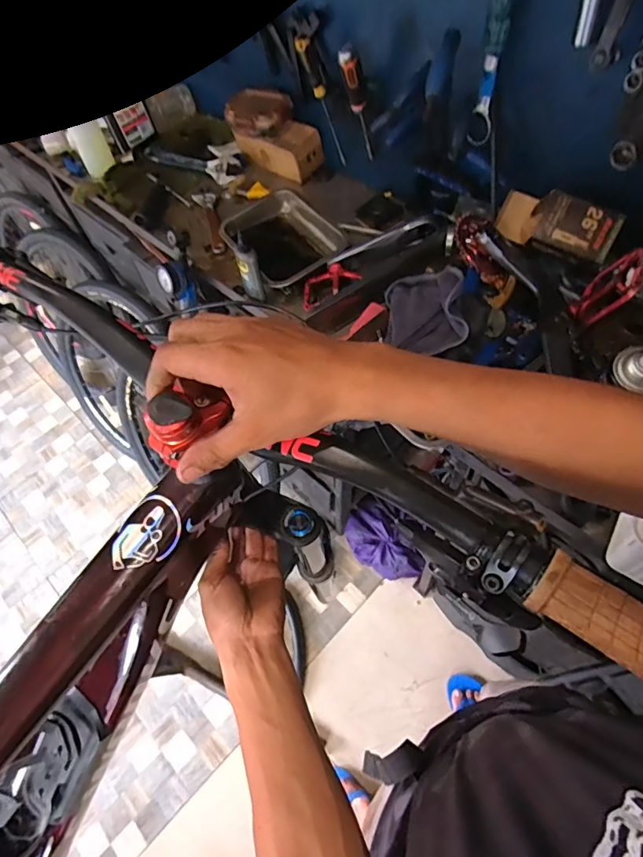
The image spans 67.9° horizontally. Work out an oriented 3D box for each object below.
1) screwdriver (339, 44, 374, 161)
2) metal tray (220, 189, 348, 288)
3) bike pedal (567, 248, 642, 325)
[{"bbox_3d":[0.073,-0.604,0.899,0.029,0.228,0.040,25,85,19],"label":"screwdriver"},{"bbox_3d":[-0.078,-0.379,0.964,0.187,0.052,0.252,-31,60,-13],"label":"metal tray"},{"bbox_3d":[0.406,-0.191,0.677,0.025,0.113,0.102,33,61,-8],"label":"bike pedal"}]

